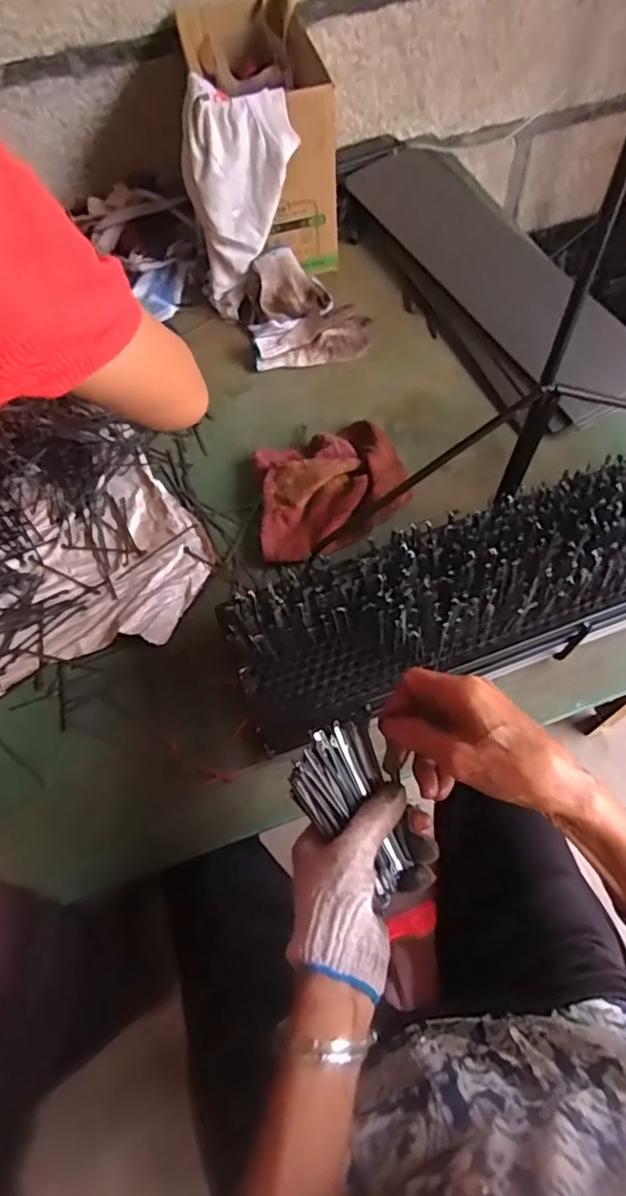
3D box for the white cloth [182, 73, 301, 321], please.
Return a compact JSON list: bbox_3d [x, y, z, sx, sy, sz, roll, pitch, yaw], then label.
[{"bbox_3d":[-0.100,-0.535,0.807,0.134,0.236,0.093,-36,65,-15],"label":"white cloth"}]

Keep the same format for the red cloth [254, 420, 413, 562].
[{"bbox_3d":[0.022,-0.131,0.703,0.172,0.044,0.174,-10,61,-1],"label":"red cloth"}]

